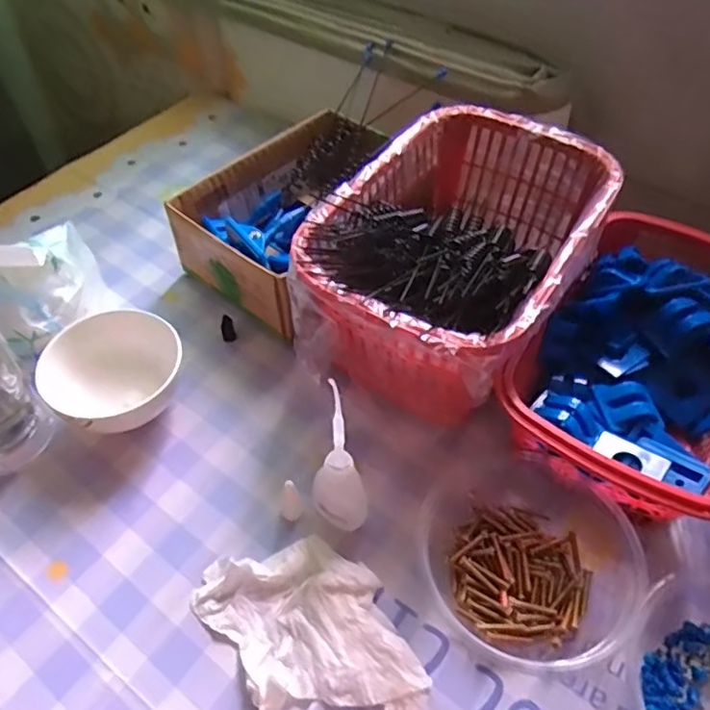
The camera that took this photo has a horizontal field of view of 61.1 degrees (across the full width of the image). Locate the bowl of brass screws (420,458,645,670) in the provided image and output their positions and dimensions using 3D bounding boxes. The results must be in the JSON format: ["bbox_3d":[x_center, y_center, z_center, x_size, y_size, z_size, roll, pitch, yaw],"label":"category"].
[{"bbox_3d":[0.098,0.110,0.335,0.113,0.039,0.120,-34,60,-24],"label":"bowl of brass screws"}]

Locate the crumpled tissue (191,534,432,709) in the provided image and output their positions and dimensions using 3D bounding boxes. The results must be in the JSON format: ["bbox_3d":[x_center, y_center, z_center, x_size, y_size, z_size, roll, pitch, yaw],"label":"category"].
[{"bbox_3d":[-0.019,0.151,0.319,0.081,0.013,0.138,-34,59,-24],"label":"crumpled tissue"}]

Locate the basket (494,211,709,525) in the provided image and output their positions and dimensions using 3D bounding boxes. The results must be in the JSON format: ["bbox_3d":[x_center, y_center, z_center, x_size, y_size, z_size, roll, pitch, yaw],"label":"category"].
[{"bbox_3d":[0.190,0.012,0.390,0.139,0.072,0.206,29,57,20],"label":"basket"}]

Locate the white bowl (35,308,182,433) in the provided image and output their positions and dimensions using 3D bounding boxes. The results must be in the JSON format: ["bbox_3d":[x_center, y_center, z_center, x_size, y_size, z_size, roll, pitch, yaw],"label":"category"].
[{"bbox_3d":[-0.157,0.017,0.401,0.085,0.051,0.078,0,52,0],"label":"white bowl"}]

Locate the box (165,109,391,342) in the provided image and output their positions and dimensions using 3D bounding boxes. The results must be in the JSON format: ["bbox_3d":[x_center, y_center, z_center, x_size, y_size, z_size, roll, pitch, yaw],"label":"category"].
[{"bbox_3d":[-0.045,-0.107,0.482,0.127,0.071,0.196,31,58,21],"label":"box"}]

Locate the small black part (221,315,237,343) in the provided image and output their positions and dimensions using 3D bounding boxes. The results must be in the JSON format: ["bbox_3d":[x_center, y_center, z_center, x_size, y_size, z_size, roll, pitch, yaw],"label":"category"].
[{"bbox_3d":[-0.096,-0.019,0.455,0.010,0.025,0.008,-15,53,-10],"label":"small black part"}]

